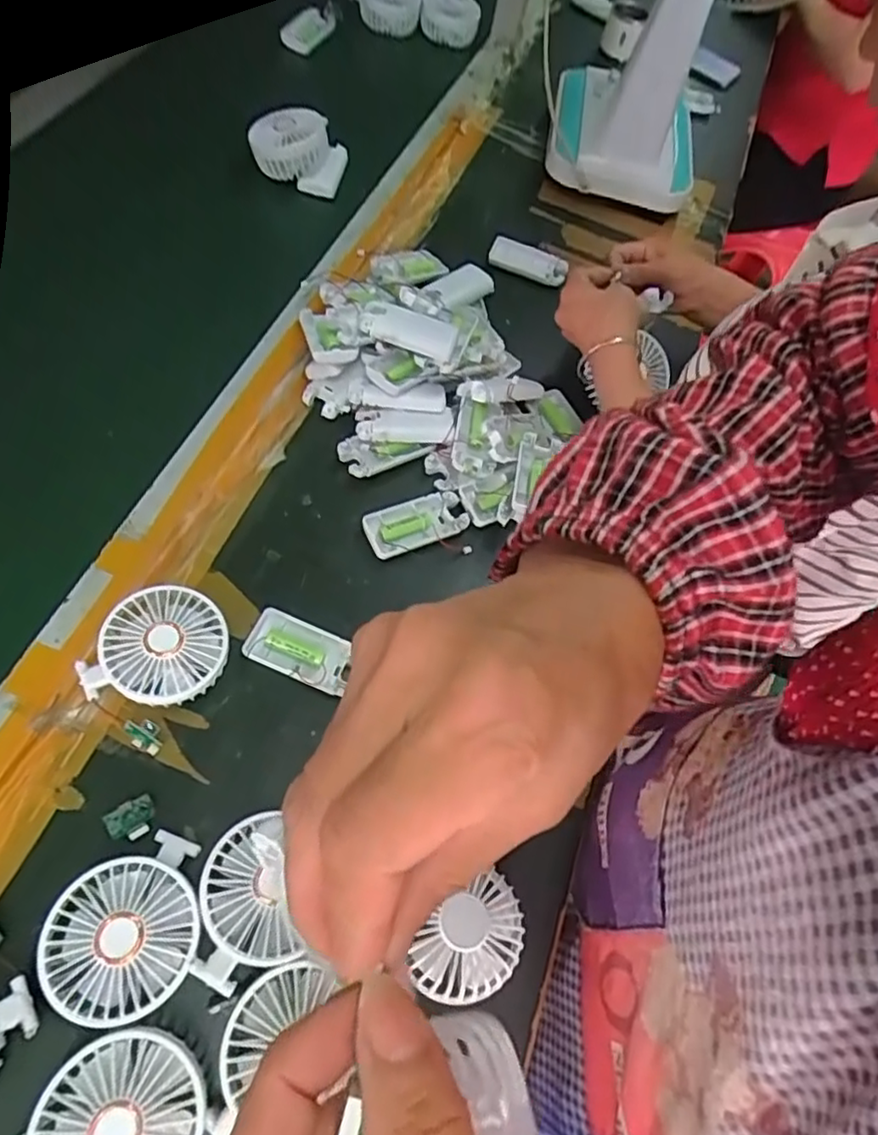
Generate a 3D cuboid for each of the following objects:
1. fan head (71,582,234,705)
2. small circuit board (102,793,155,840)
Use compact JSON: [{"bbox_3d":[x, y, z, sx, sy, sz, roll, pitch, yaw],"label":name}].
[{"bbox_3d":[-0.207,0.060,0.489,0.090,0.034,0.088,23,62,-4],"label":"fan head"},{"bbox_3d":[-0.210,0.174,0.446,0.030,0.012,0.026,-32,68,-17],"label":"small circuit board"}]

